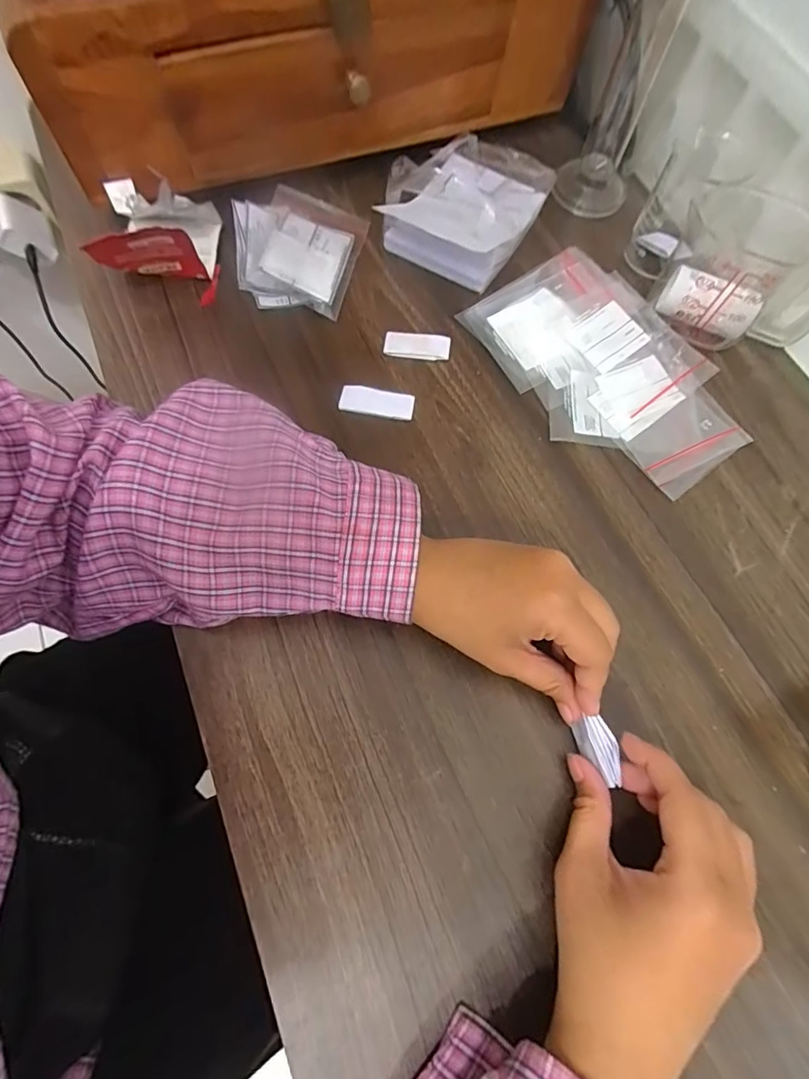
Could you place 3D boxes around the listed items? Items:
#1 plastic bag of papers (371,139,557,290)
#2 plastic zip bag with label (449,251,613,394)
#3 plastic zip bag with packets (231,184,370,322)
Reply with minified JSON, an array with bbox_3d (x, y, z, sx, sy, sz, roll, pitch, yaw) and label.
[{"bbox_3d":[0.052,-0.254,0.361,0.093,0.052,0.119,28,70,8],"label":"plastic bag of papers"},{"bbox_3d":[0.100,-0.161,0.351,0.109,0.009,0.074,-36,74,-15],"label":"plastic zip bag with label"},{"bbox_3d":[-0.080,-0.209,0.353,0.091,0.026,0.095,11,68,2],"label":"plastic zip bag with packets"}]

